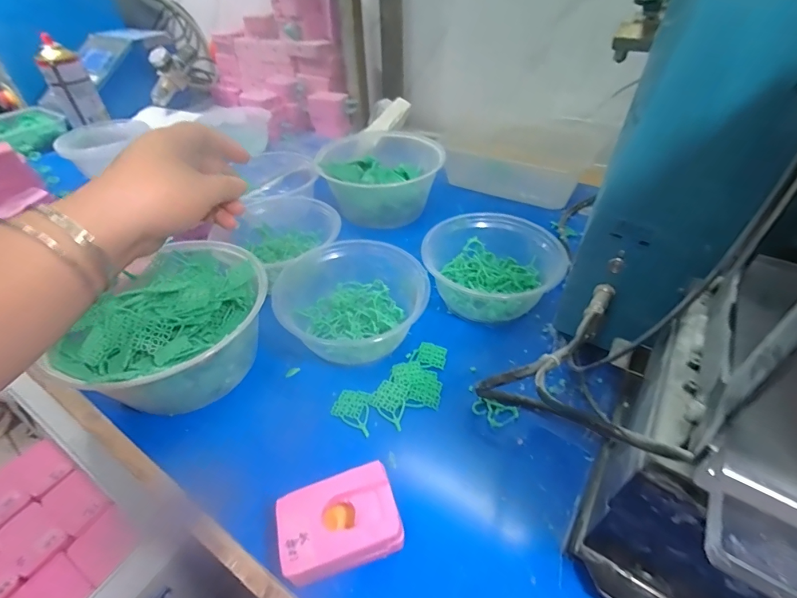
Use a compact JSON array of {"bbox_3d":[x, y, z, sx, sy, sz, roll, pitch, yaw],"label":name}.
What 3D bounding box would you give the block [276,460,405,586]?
[{"bbox_3d":[-0.036,0.141,0.243,0.069,0.036,0.050,-14,44,-13],"label":"block"}]

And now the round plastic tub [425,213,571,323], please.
[{"bbox_3d":[0.098,-0.038,0.404,0.124,0.059,0.121,-1,43,1],"label":"round plastic tub"}]

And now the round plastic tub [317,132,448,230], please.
[{"bbox_3d":[-0.019,-0.179,0.556,0.159,0.072,0.183,6,43,8],"label":"round plastic tub"}]

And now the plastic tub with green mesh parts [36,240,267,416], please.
[{"bbox_3d":[-0.185,0.028,0.334,0.148,0.073,0.153,-1,43,1],"label":"plastic tub with green mesh parts"}]

